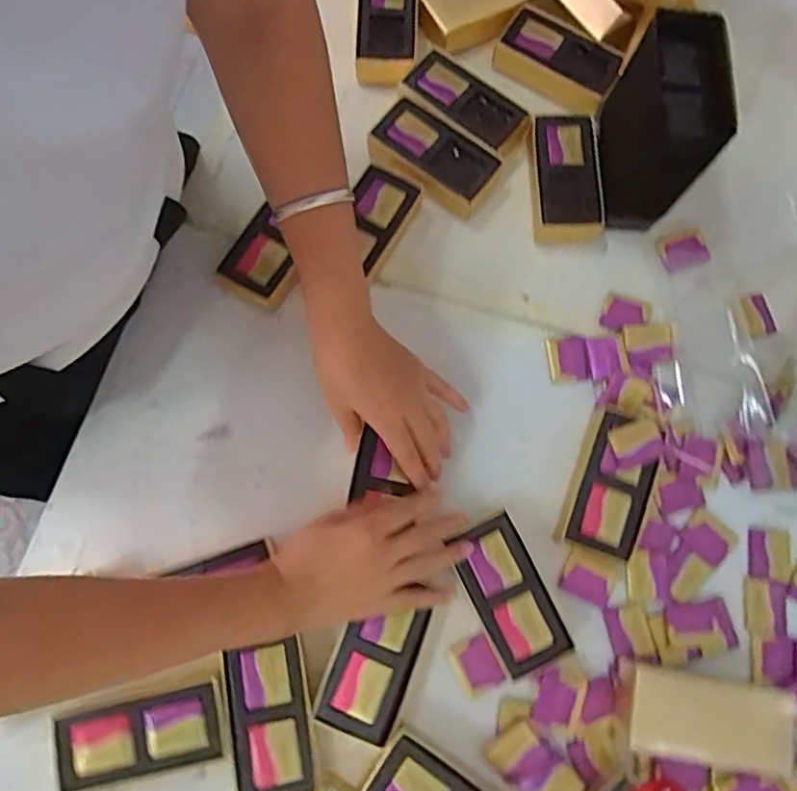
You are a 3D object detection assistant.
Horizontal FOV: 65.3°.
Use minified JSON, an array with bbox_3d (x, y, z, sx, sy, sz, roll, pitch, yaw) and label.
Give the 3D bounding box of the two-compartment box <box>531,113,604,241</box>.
[{"bbox_3d":[0.150,-0.199,0.568,0.057,0.035,0.113,-3,75,-2],"label":"two-compartment box"}]

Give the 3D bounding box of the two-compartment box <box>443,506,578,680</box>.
[{"bbox_3d":[0.081,0.148,0.471,0.054,0.039,0.112,-25,76,-7],"label":"two-compartment box"}]

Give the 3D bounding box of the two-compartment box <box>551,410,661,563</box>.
[{"bbox_3d":[0.170,0.071,0.496,0.051,0.032,0.110,22,75,5],"label":"two-compartment box"}]

